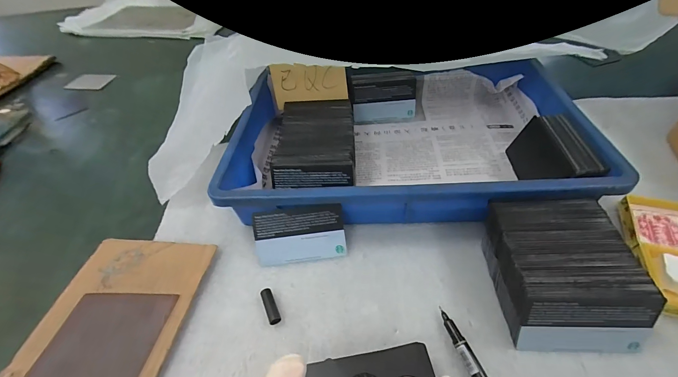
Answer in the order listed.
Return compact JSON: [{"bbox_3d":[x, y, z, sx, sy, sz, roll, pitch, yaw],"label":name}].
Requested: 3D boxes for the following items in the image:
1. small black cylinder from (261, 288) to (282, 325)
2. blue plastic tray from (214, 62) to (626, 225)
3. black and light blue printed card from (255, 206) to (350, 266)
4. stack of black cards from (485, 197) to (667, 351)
[{"bbox_3d":[-0.059,0.102,0.267,0.009,0.009,0.032,-23,50,-13],"label":"small black cylinder"},{"bbox_3d":[0.069,-0.069,0.363,0.367,0.070,0.247,-1,48,6],"label":"blue plastic tray"},{"bbox_3d":[-0.037,0.044,0.296,0.084,0.053,0.004,-6,7,-1],"label":"black and light blue printed card"},{"bbox_3d":[0.170,0.065,0.242,0.092,0.054,0.101,-2,48,5],"label":"stack of black cards"}]

